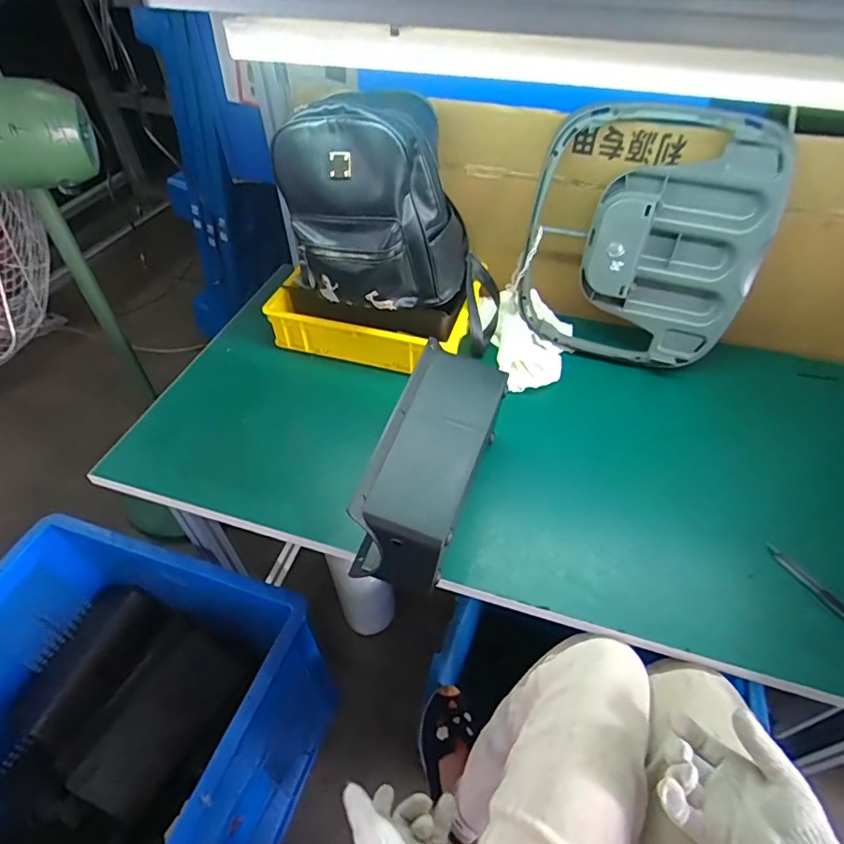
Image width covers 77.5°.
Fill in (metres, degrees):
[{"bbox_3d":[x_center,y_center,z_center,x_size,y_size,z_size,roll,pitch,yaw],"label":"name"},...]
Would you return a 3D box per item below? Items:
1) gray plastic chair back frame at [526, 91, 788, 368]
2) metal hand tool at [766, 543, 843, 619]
[{"bbox_3d":[0.335,-0.270,0.806,0.340,0.370,0.080,15,32,10],"label":"gray plastic chair back frame"},{"bbox_3d":[0.471,0.200,0.621,0.016,0.008,0.139,-24,51,-20],"label":"metal hand tool"}]

